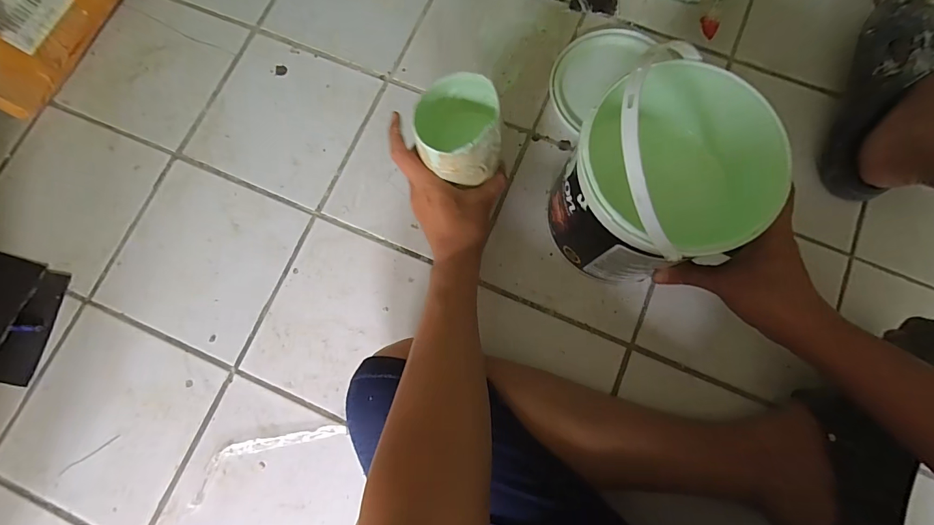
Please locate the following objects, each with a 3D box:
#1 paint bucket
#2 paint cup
[{"bbox_3d":[0.189,-0.081,0.387,0.163,0.228,0.170,0,78,1],"label":"paint bucket"},{"bbox_3d":[-0.009,-0.131,0.410,0.079,0.074,0.089,-6,78,0],"label":"paint cup"}]

